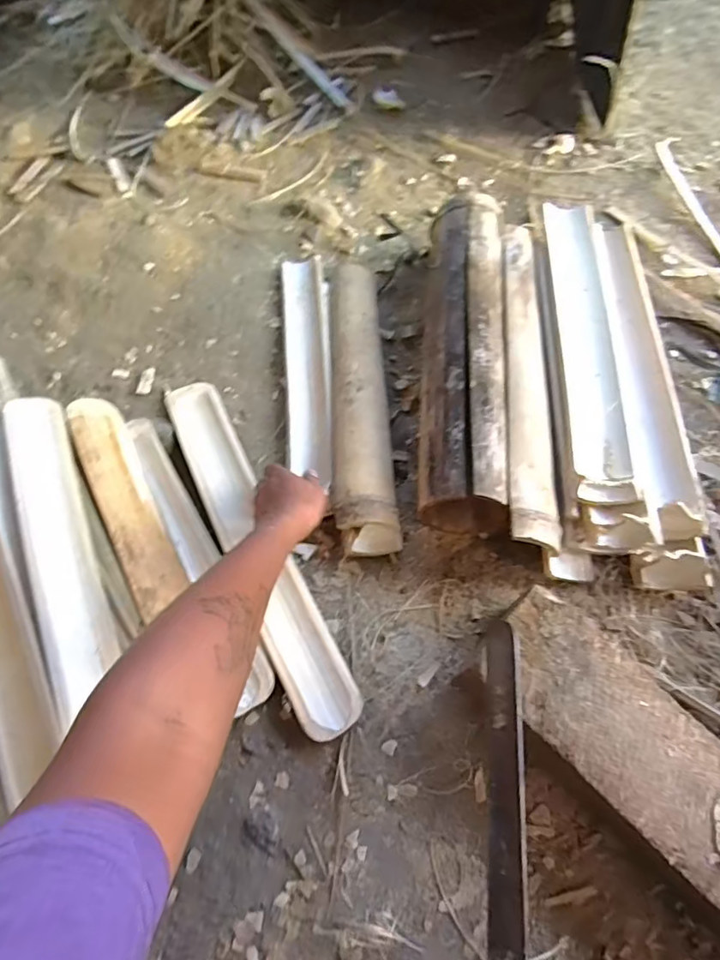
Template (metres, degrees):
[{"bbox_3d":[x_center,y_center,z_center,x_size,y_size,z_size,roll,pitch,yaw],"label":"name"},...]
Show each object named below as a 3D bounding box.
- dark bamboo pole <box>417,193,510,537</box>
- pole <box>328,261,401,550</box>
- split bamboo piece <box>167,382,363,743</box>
[{"bbox_3d":[0.133,-0.168,0.688,0.103,0.114,0.470,3,64,5],"label":"dark bamboo pole"},{"bbox_3d":[-0.006,-0.129,0.704,0.076,0.059,0.468,-5,64,1],"label":"pole"},{"bbox_3d":[-0.133,0.060,0.633,0.070,0.029,0.489,-26,65,-9],"label":"split bamboo piece"}]

